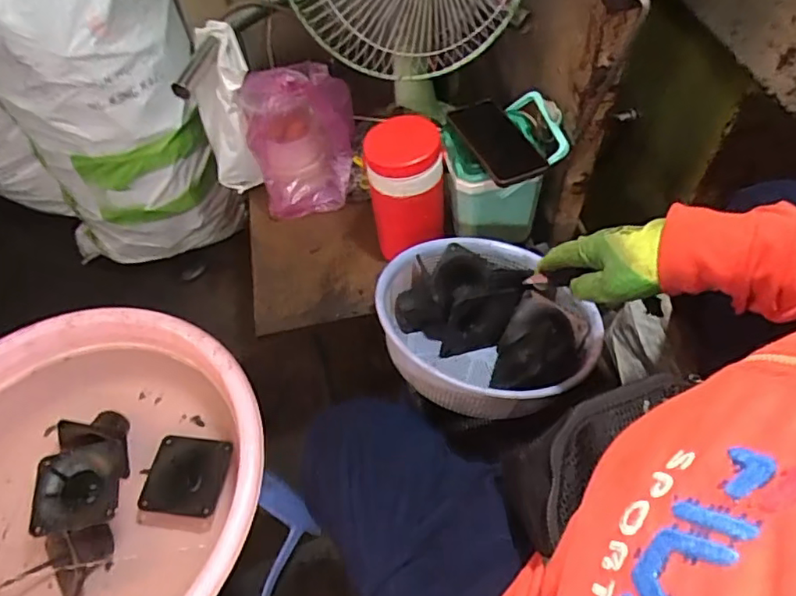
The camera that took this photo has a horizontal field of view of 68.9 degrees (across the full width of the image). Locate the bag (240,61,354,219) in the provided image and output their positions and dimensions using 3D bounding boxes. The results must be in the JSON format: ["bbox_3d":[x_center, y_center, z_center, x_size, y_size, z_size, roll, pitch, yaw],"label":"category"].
[{"bbox_3d":[-0.150,-0.251,0.930,0.171,0.209,0.107,-12,54,-4],"label":"bag"}]

